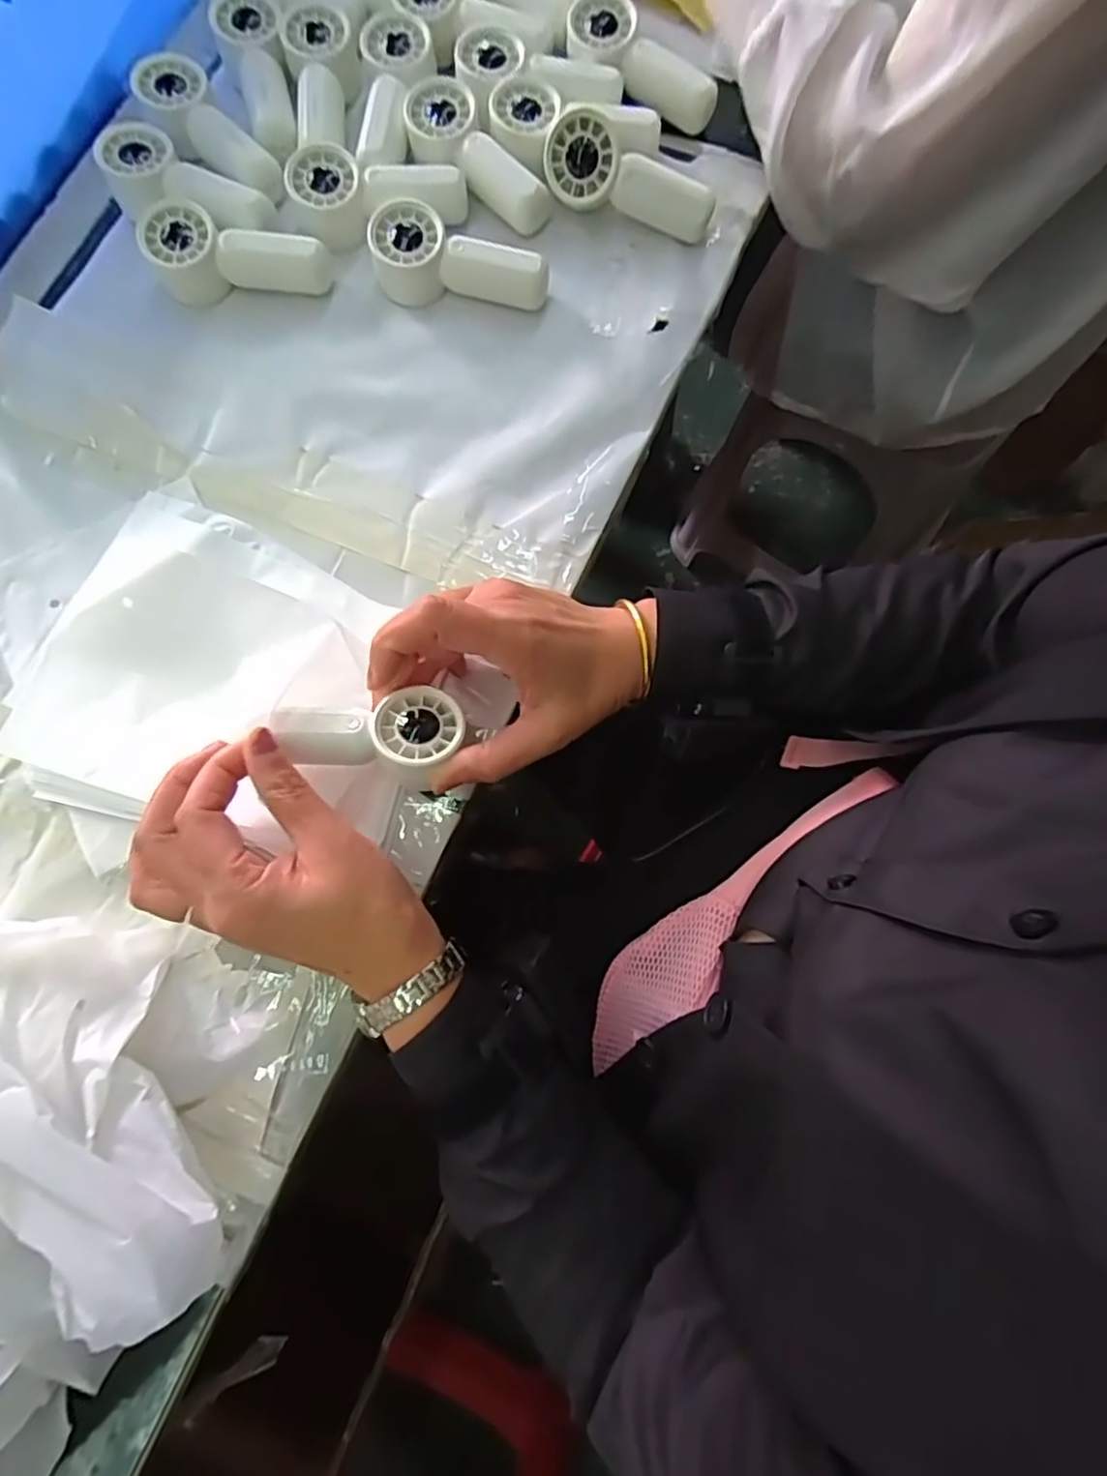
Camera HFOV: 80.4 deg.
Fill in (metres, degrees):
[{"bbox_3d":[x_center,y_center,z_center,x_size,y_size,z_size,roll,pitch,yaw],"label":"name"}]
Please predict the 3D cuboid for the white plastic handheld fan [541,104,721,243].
[{"bbox_3d":[0.048,-0.356,0.417,0.110,0.048,0.032,17,79,5],"label":"white plastic handheld fan"}]

